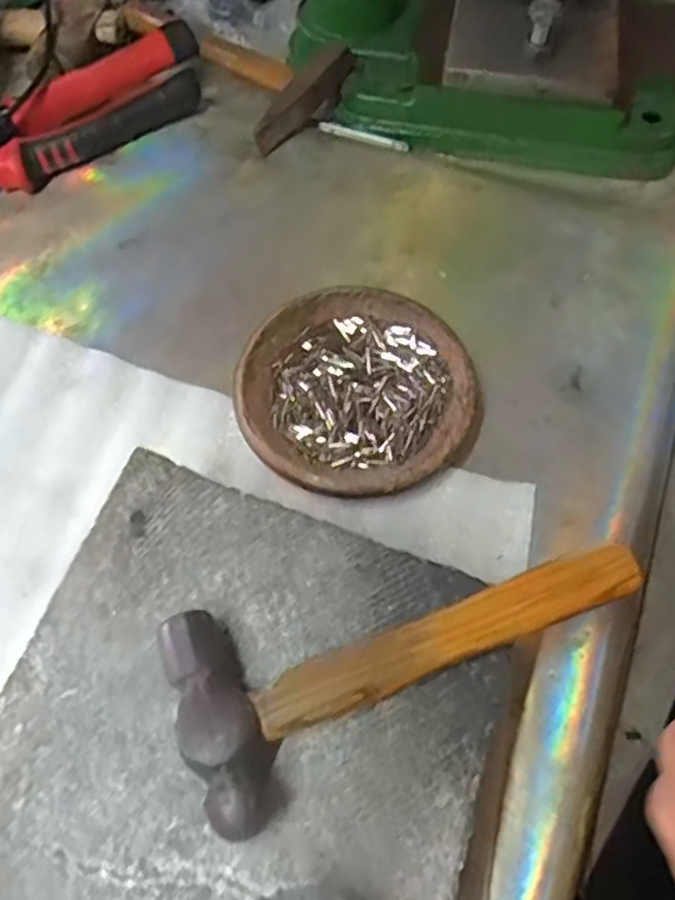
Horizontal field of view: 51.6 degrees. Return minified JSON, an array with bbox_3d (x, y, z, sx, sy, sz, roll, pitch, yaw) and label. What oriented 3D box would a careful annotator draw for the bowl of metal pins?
[{"bbox_3d":[0.009,-0.028,0.336,0.109,0.019,0.112,-1,61,1],"label":"bowl of metal pins"}]

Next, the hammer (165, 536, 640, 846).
[{"bbox_3d":[0.020,0.052,0.224,0.149,0.021,0.061,-27,64,-13],"label":"hammer"}]

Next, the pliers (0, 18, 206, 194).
[{"bbox_3d":[-0.176,-0.191,0.420,0.222,0.026,0.055,-33,65,-15],"label":"pliers"}]

